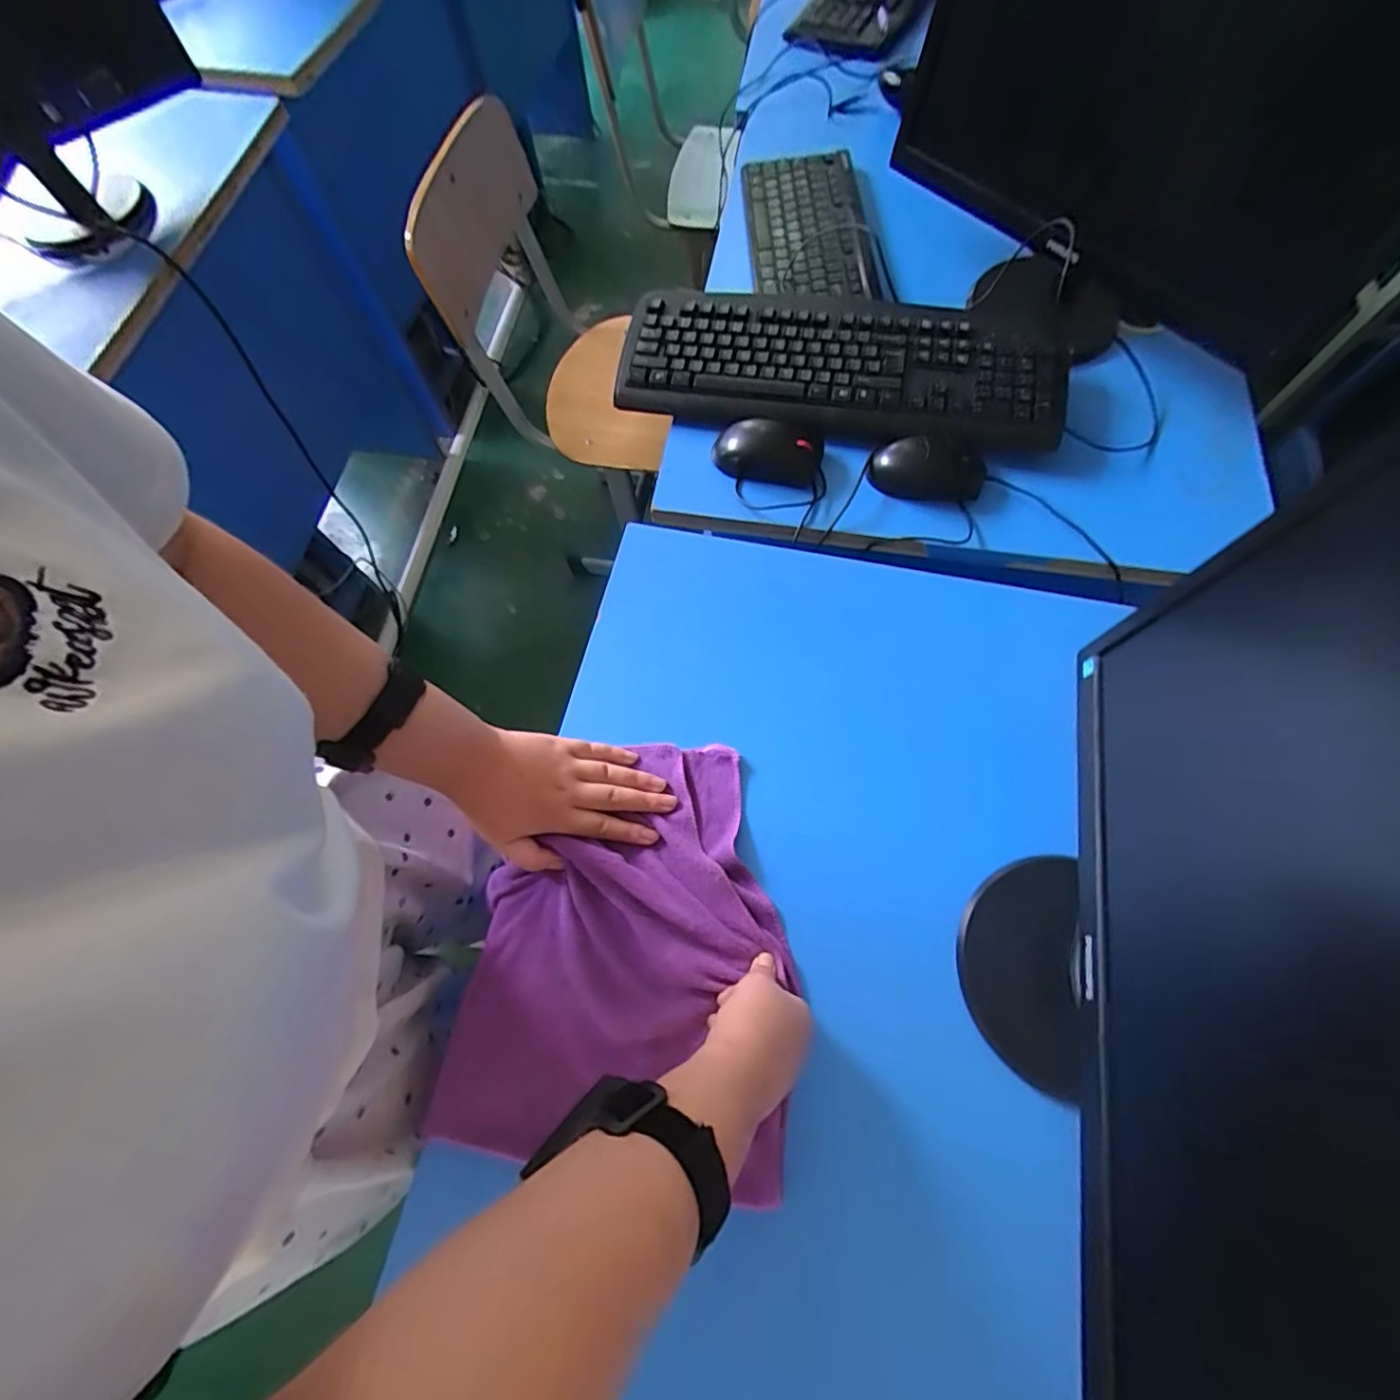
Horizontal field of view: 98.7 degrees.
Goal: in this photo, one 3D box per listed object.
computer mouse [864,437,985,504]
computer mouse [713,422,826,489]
[{"bbox_3d":[0.223,-0.225,0.593,0.103,0.040,0.045,12,70,7],"label":"computer mouse"},{"bbox_3d":[0.066,-0.250,0.607,0.111,0.041,0.049,16,71,9],"label":"computer mouse"}]

